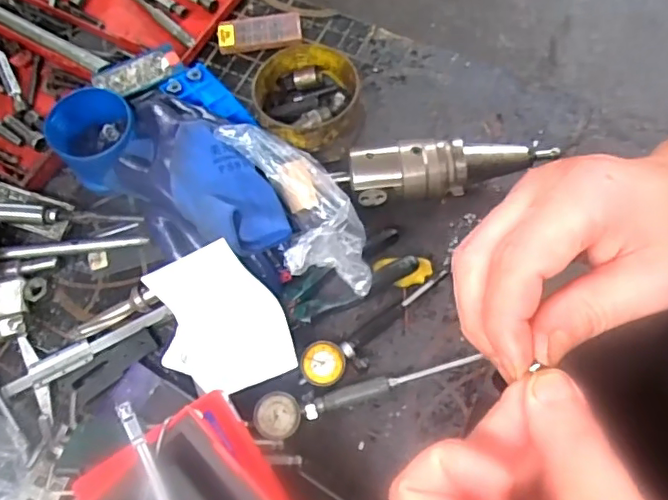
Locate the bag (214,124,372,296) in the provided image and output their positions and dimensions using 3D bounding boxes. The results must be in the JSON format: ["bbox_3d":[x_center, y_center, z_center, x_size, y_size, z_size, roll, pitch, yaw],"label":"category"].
[{"bbox_3d":[-0.030,-0.041,0.538,0.082,0.098,0.195,-27,70,-7],"label":"bag"}]

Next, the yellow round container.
[{"bbox_3d":[-0.026,-0.161,0.601,0.111,0.059,0.122,-1,68,3],"label":"yellow round container"}]

